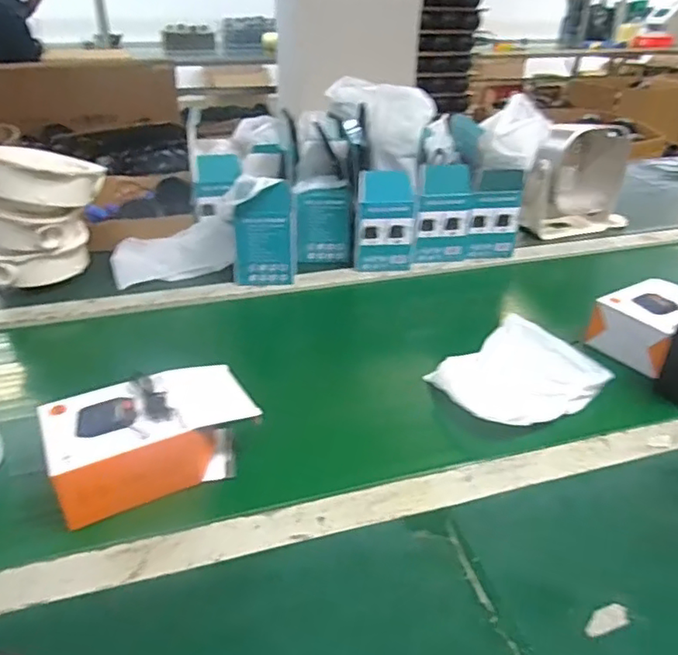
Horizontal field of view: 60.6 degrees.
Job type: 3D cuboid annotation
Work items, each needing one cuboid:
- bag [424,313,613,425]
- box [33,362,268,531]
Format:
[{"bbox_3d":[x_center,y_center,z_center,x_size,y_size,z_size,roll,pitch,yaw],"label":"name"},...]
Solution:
[{"bbox_3d":[0.190,0.049,0.617,0.156,0.045,0.133,-17,35,-27],"label":"bag"},{"bbox_3d":[-0.167,0.095,0.521,0.175,0.064,0.105,-14,33,-22],"label":"box"}]

